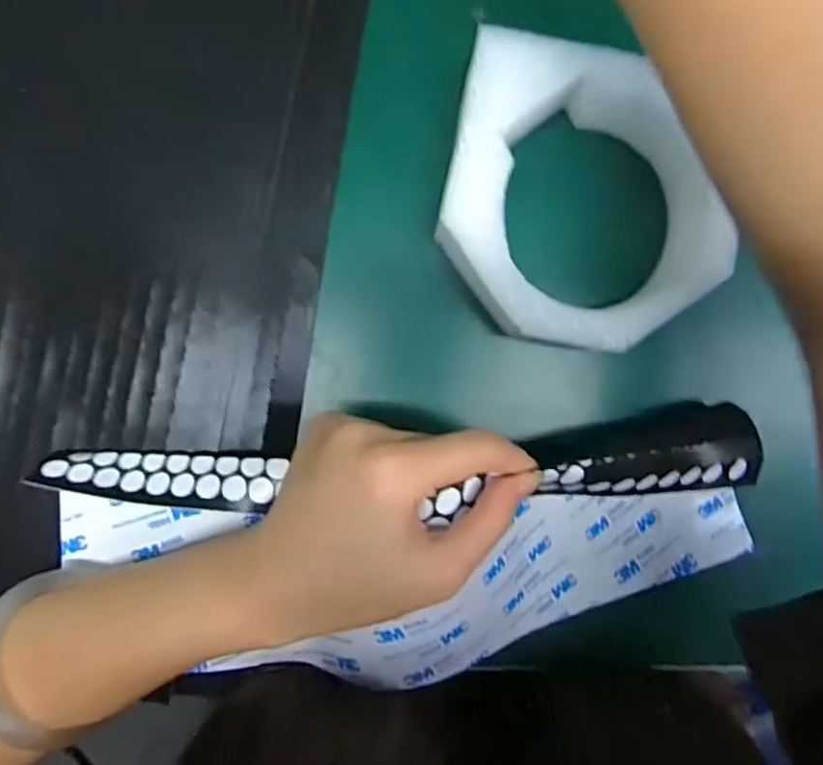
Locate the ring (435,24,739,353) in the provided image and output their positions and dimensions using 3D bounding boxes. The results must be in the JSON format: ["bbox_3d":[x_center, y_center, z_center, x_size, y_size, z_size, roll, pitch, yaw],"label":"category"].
[{"bbox_3d":[0.073,-0.075,0.252,0.119,0.032,0.119,0,90,-3],"label":"ring"}]

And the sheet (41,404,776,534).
[{"bbox_3d":[0.000,0.033,0.244,0.297,0.048,0.031,-2,90,-1],"label":"sheet"}]

